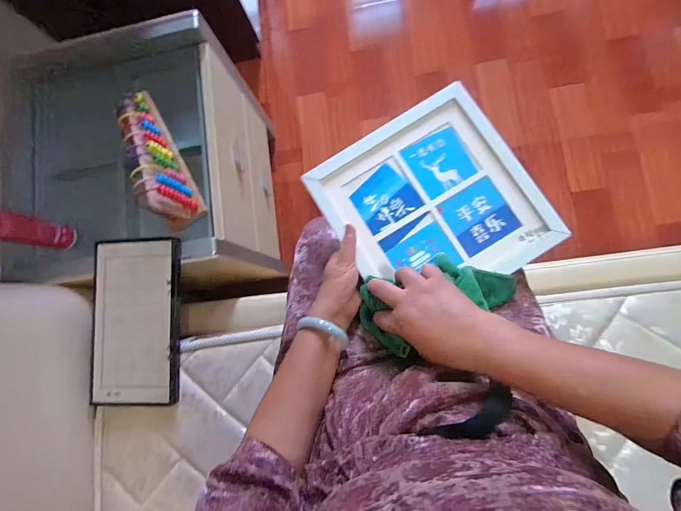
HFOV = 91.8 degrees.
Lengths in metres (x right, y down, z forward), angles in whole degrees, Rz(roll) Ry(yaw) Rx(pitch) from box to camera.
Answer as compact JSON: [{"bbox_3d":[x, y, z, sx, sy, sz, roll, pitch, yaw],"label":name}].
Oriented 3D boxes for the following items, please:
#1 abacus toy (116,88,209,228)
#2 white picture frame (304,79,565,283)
[{"bbox_3d":[-0.365,-0.204,0.624,0.071,0.116,0.301,-28,81,3],"label":"abacus toy"},{"bbox_3d":[0.132,-0.076,0.483,0.274,0.028,0.275,-31,80,2],"label":"white picture frame"}]

